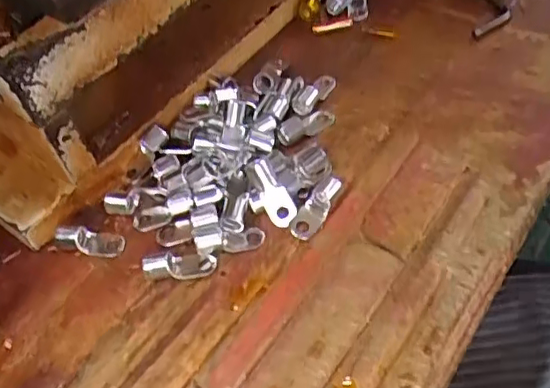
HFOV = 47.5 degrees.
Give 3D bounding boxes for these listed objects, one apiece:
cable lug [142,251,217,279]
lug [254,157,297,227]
[{"bbox_3d":[-0.043,0.030,0.280,0.031,0.010,0.014,-6,50,6],"label":"cable lug"},{"bbox_3d":[0.000,-0.001,0.290,0.013,0.004,0.033,-24,91,-13],"label":"lug"}]

